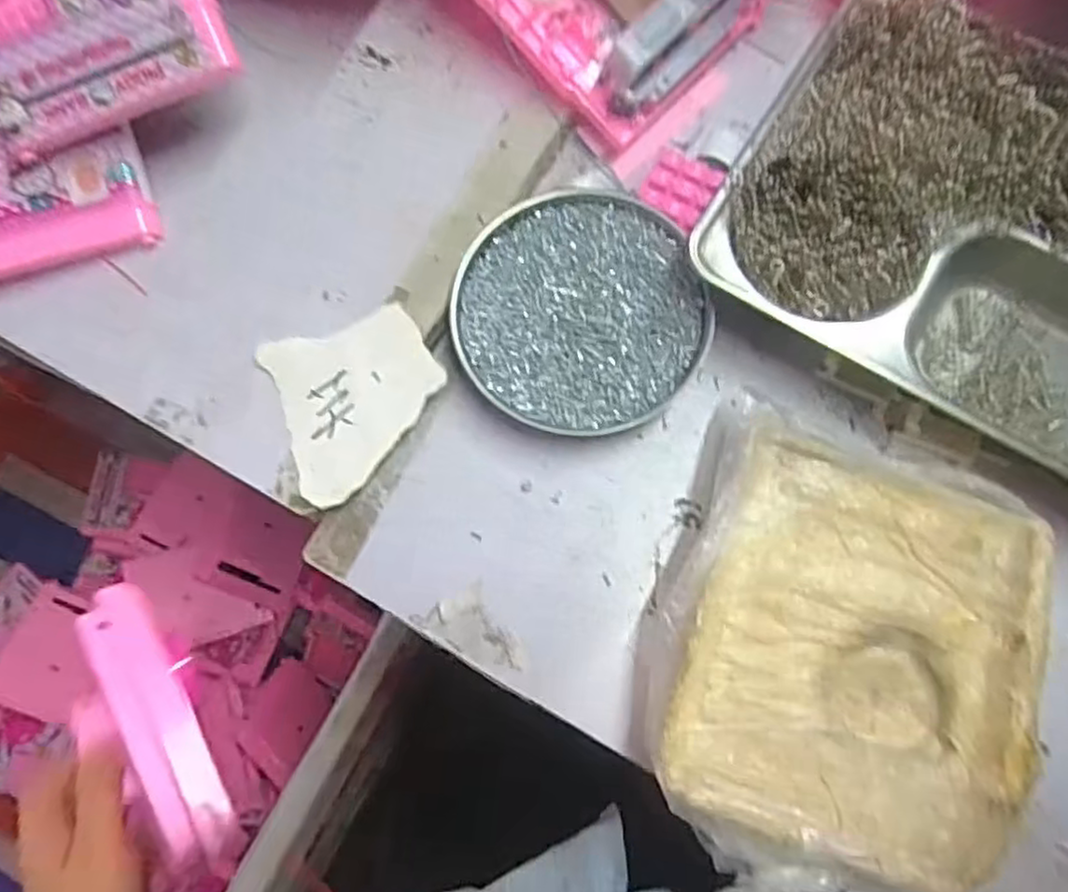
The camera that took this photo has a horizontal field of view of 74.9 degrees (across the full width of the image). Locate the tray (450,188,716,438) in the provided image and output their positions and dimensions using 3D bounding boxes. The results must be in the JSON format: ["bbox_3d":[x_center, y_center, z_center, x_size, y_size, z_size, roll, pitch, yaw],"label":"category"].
[{"bbox_3d":[0.025,-0.075,0.377,0.131,0.013,0.133,-3,77,3],"label":"tray"}]

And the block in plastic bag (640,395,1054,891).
[{"bbox_3d":[0.140,0.098,0.330,0.161,0.048,0.221,17,79,7],"label":"block in plastic bag"}]

